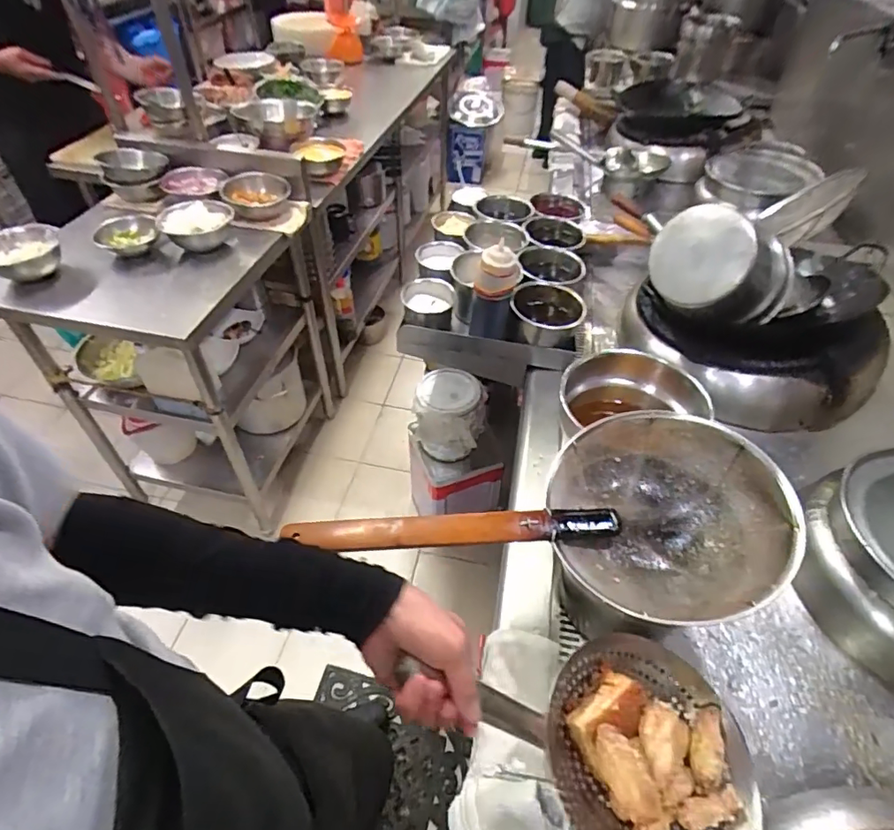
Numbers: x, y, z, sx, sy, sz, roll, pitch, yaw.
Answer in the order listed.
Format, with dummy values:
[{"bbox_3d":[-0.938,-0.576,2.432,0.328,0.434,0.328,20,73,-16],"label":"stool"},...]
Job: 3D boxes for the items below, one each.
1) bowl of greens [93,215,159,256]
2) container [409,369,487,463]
[{"bbox_3d":[-0.766,-0.445,1.252,0.128,0.051,0.139,-8,48,-8],"label":"bowl of greens"},{"bbox_3d":[-0.002,0.013,1.456,0.208,0.227,0.173,2,48,1],"label":"container"}]

